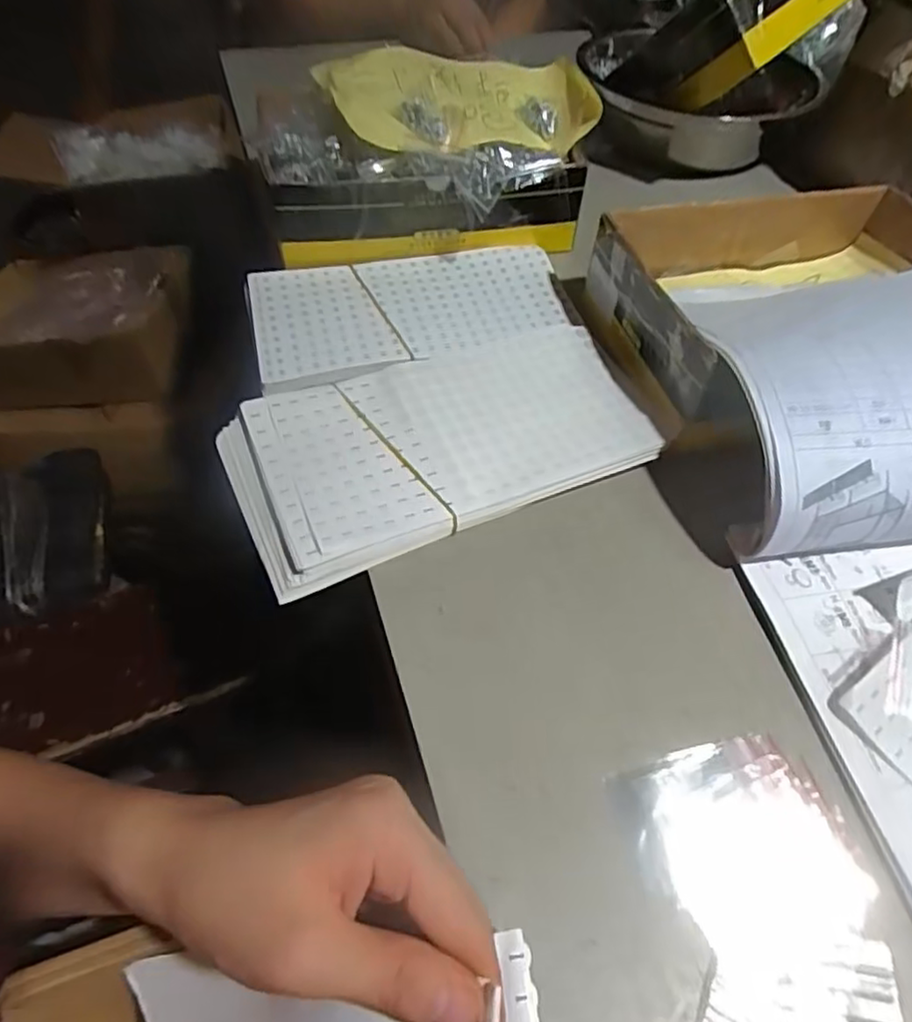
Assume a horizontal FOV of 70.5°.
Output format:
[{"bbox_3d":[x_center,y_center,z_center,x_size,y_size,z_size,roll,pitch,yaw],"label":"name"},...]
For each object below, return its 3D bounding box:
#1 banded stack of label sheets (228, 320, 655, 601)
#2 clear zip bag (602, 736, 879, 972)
[{"bbox_3d":[-0.009,-0.045,0.404,0.250,0.021,0.134,-19,55,-16],"label":"banded stack of label sheets"},{"bbox_3d":[0.121,0.140,0.270,0.093,0.006,0.082,-10,53,-10],"label":"clear zip bag"}]

